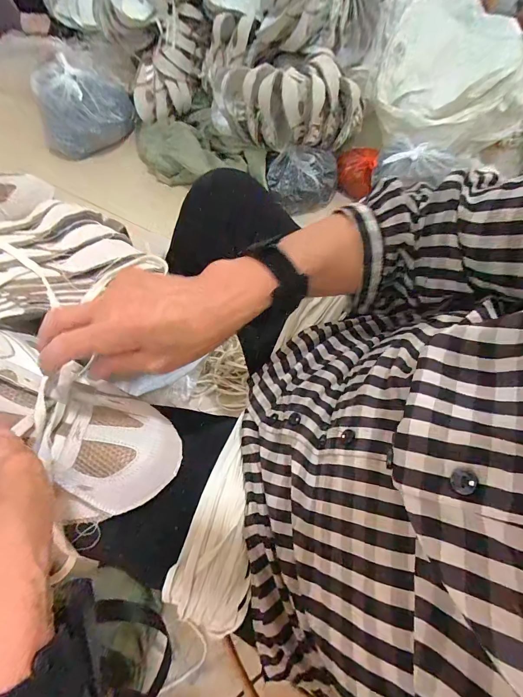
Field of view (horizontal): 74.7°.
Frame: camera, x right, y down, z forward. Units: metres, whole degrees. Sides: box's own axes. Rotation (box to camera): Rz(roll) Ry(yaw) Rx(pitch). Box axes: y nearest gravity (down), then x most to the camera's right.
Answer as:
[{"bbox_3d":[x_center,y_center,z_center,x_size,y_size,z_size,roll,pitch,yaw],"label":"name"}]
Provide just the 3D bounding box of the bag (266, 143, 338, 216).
[{"bbox_3d":[0.119,-0.495,1.006,0.209,0.129,0.124,-3,63,-4],"label":"bag"}]

